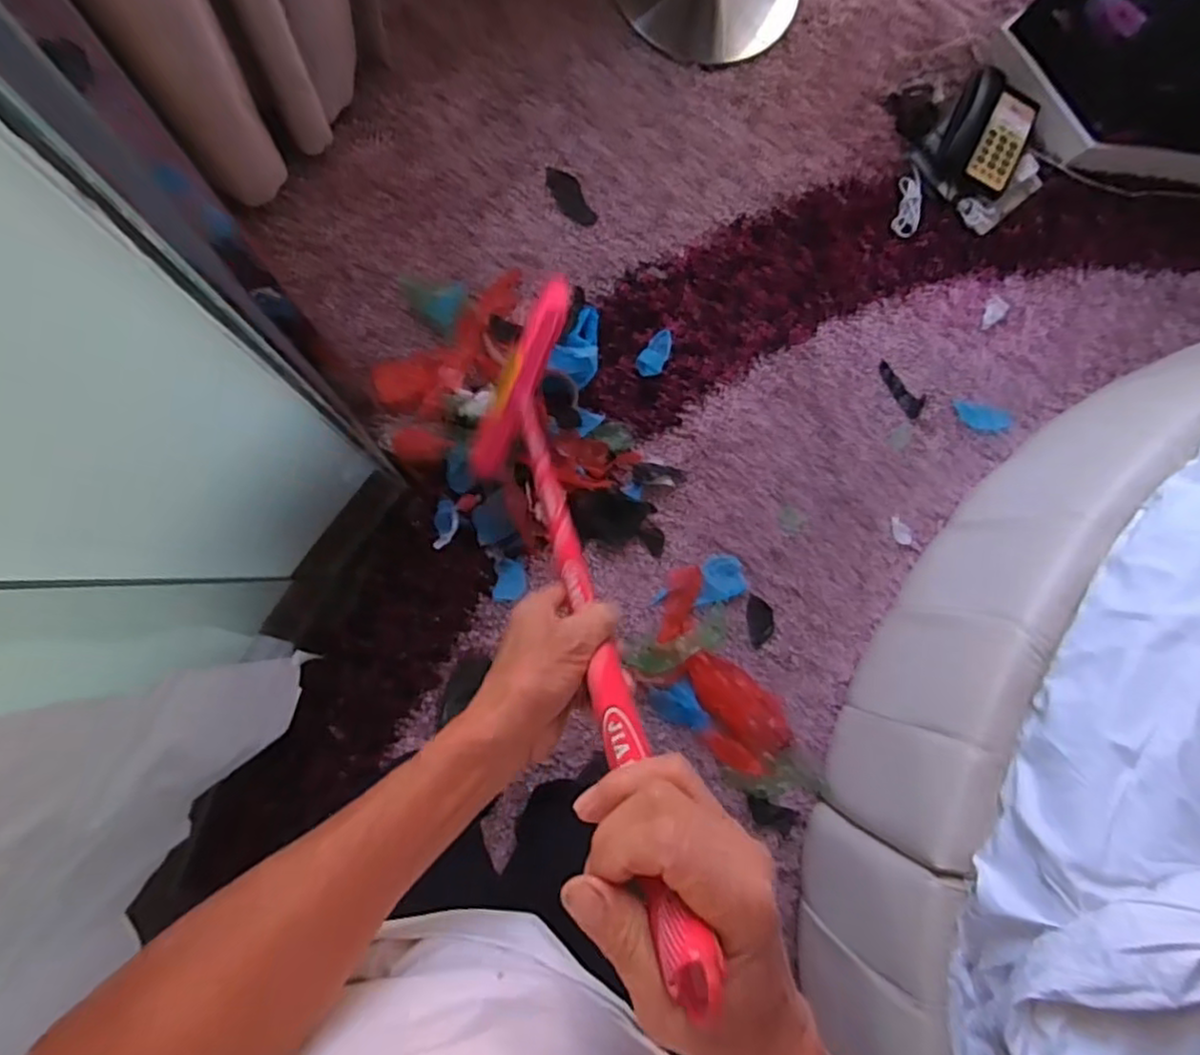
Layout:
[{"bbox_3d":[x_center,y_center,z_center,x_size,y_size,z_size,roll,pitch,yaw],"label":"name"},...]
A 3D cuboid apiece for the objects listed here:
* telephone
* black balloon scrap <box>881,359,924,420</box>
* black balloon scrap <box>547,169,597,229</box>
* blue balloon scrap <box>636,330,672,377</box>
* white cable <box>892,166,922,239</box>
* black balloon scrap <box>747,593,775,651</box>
[{"bbox_3d":[0.762,-0.775,1.331,0.160,0.082,0.231,28,83,-6],"label":"telephone"},{"bbox_3d":[0.590,-0.271,1.331,0.046,0.009,0.127,-42,91,-7],"label":"black balloon scrap"},{"bbox_3d":[-0.056,-0.610,1.250,0.053,0.005,0.126,-31,91,-9],"label":"black balloon scrap"},{"bbox_3d":[0.104,-0.324,1.255,0.048,0.021,0.100,25,83,-6],"label":"blue balloon scrap"},{"bbox_3d":[0.615,-0.648,1.349,0.051,0.021,0.138,11,85,-7],"label":"white cable"},{"bbox_3d":[0.300,0.175,1.265,0.056,0.005,0.097,-3,88,-11],"label":"black balloon scrap"}]

